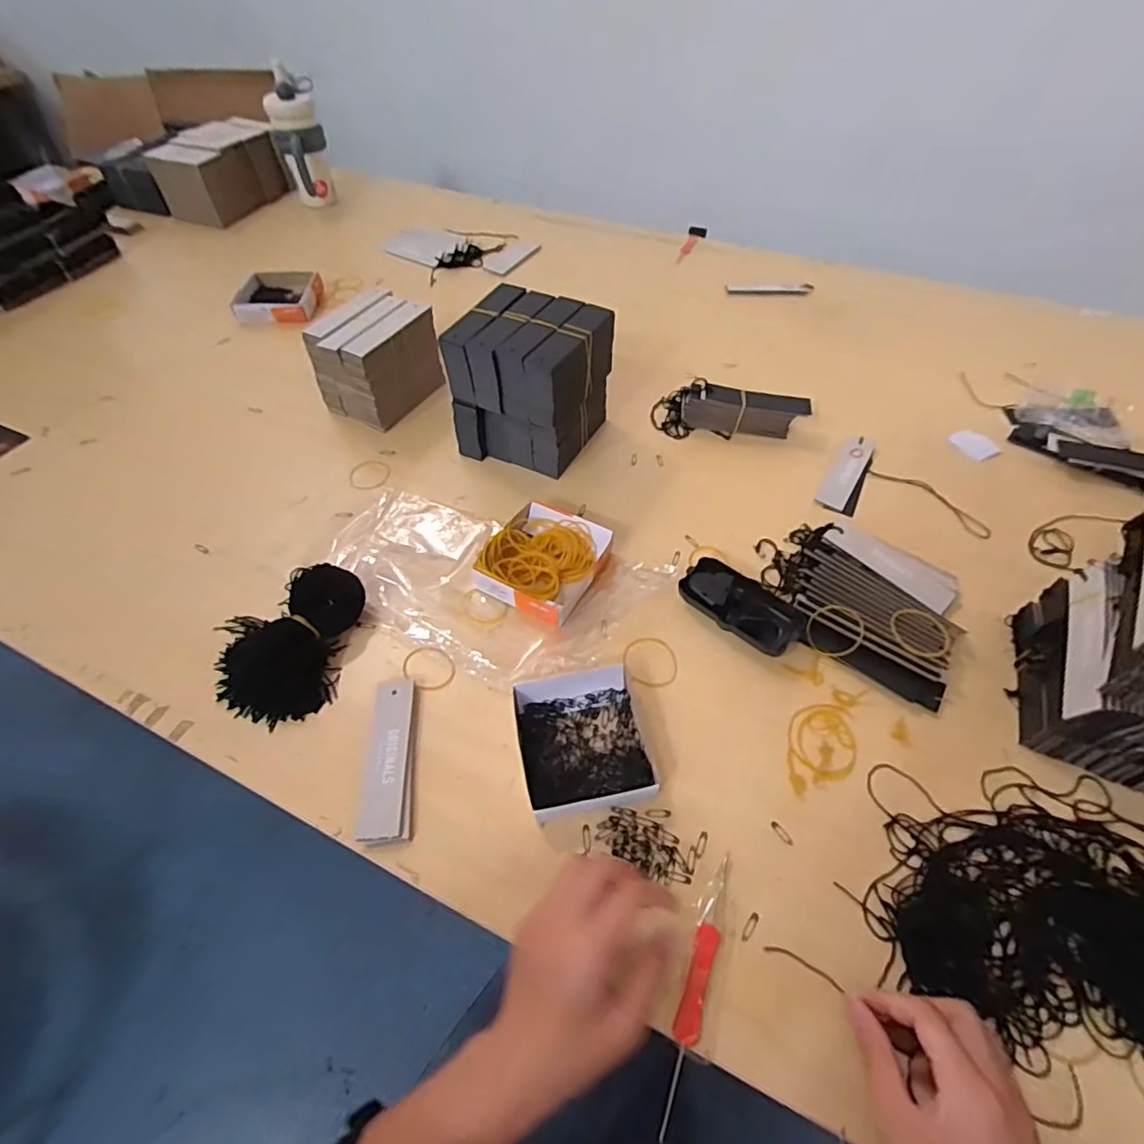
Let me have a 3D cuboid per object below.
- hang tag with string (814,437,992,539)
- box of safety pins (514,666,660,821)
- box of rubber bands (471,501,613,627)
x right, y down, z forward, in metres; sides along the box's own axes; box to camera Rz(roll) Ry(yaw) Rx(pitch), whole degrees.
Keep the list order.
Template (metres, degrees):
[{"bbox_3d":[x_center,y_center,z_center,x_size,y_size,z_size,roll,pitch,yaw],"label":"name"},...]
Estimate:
[{"bbox_3d":[0.372,-0.087,0.624,0.169,0.006,0.125,25,58,20],"label":"hang tag with string"},{"bbox_3d":[0.009,0.133,0.455,0.097,0.026,0.111,-10,53,-5],"label":"box of safety pins"},{"bbox_3d":[-0.028,-0.012,0.562,0.107,0.033,0.123,24,58,19],"label":"box of rubber bands"}]

